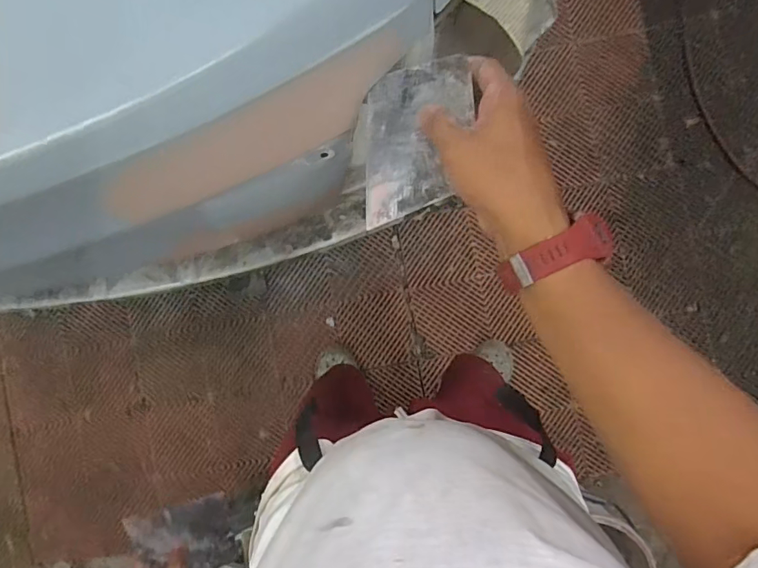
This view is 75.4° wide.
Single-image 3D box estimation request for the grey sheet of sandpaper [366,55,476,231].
[{"bbox_3d":[0.030,-0.119,0.398,0.097,0.005,0.133,-9,73,33],"label":"grey sheet of sandpaper"}]

